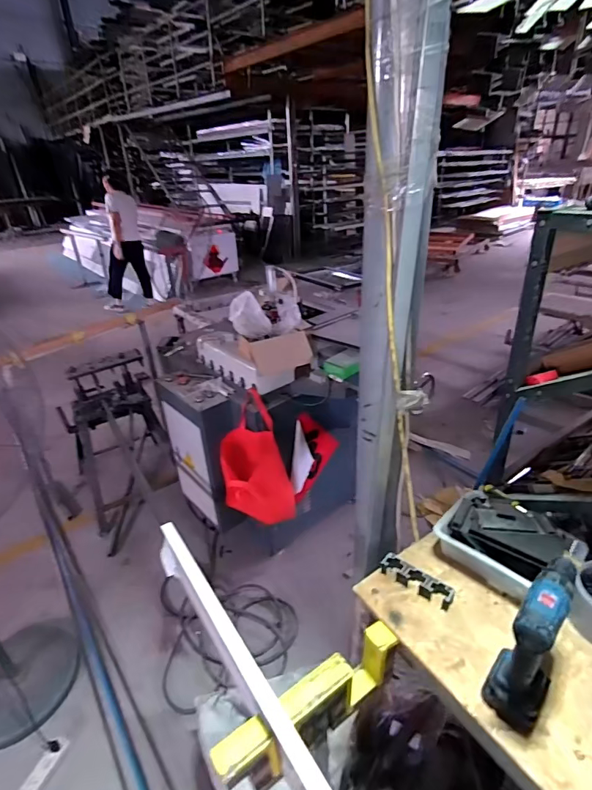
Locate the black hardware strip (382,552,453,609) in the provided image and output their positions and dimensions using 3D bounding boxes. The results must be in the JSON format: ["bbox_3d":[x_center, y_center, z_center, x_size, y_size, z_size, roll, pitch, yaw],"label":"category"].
[{"bbox_3d":[0.229,0.353,0.811,0.138,0.035,0.033,20,36,34],"label":"black hardware strip"}]

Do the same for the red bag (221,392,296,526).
[{"bbox_3d":[-0.131,0.271,1.530,0.257,0.447,0.254,-9,29,-12],"label":"red bag"}]

